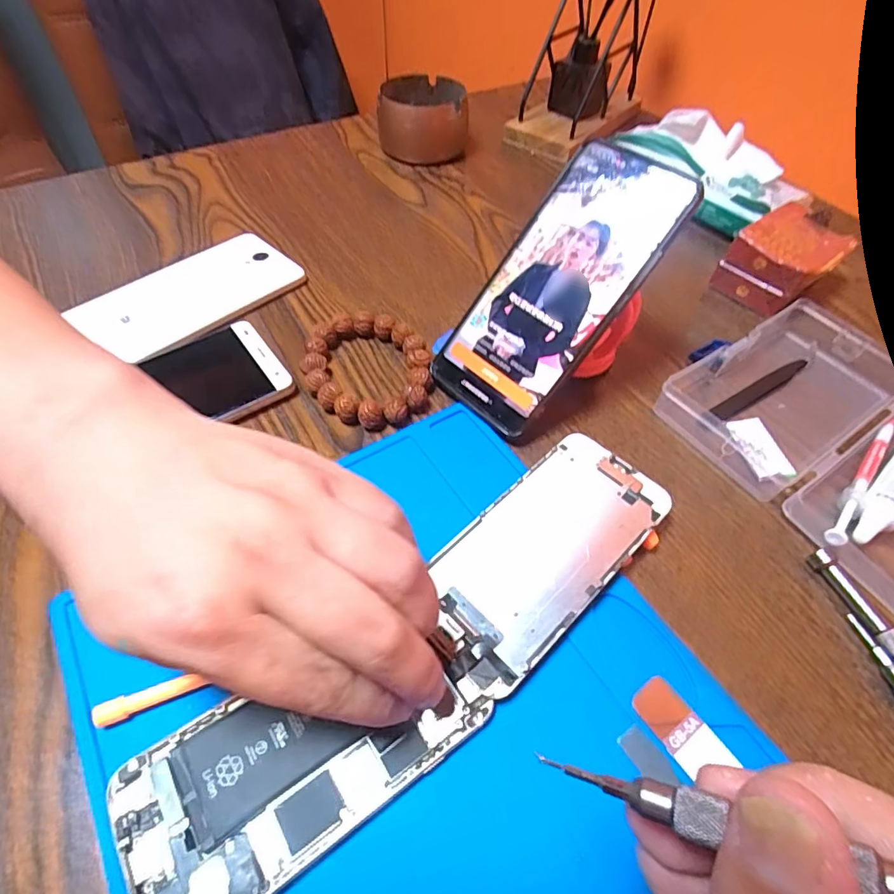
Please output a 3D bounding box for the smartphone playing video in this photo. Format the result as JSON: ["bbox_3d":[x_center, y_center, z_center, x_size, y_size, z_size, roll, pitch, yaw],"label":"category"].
[{"bbox_3d":[0.060,-0.090,0.289,0.074,0.007,0.162,41,102,25],"label":"smartphone playing video"}]

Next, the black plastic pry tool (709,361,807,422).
[{"bbox_3d":[0.199,-0.037,0.324,0.088,0.004,0.010,-27,59,-20],"label":"black plastic pry tool"}]

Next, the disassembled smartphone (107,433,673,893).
[{"bbox_3d":[-0.003,0.082,0.220,0.258,0.006,0.070,-34,62,-22],"label":"disassembled smartphone"}]

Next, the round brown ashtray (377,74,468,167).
[{"bbox_3d":[-0.022,-0.319,0.498,0.083,0.051,0.075,1,54,-1],"label":"round brown ashtray"}]

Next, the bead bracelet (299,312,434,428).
[{"bbox_3d":[-0.050,-0.050,0.319,0.073,0.016,0.091,-27,59,-20],"label":"bead bracelet"}]

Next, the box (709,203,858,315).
[{"bbox_3d":[0.252,-0.139,0.381,0.082,0.044,0.057,-33,61,-23],"label":"box"}]

